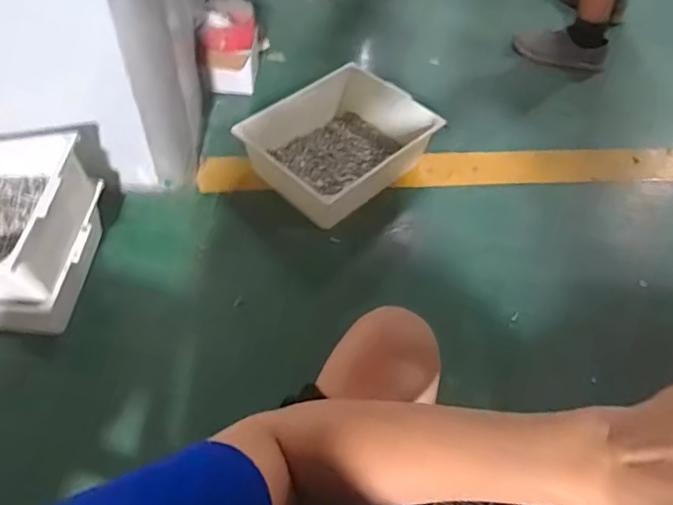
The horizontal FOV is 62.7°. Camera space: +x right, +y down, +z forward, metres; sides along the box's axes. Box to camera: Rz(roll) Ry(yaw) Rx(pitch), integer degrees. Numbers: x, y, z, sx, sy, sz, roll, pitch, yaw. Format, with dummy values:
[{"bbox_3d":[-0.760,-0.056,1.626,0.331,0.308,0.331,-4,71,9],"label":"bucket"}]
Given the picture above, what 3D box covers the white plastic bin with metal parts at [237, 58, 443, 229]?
[{"bbox_3d":[0.007,-0.231,1.216,0.282,0.129,0.361,38,60,23],"label":"white plastic bin with metal parts"}]

